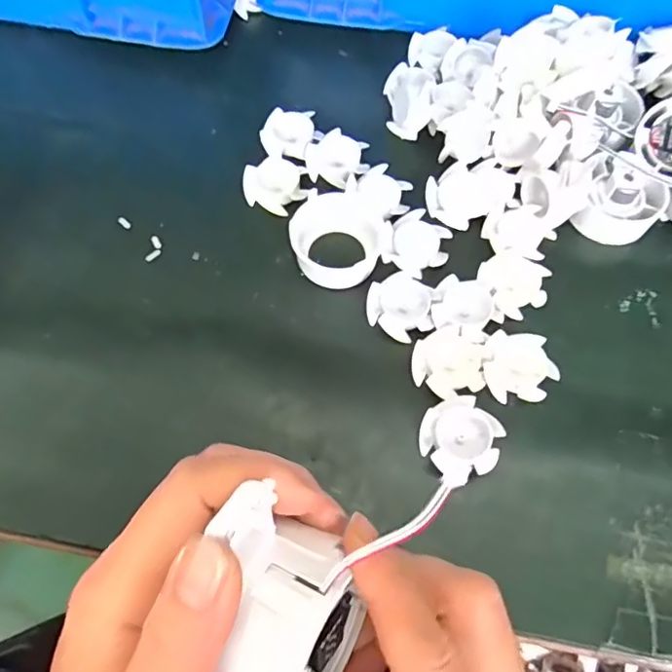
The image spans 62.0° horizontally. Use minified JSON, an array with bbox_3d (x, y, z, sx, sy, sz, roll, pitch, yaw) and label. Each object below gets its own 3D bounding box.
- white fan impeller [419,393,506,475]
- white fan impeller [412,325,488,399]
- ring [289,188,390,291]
[{"bbox_3d":[0.064,0.053,0.287,0.036,0.013,0.040,-34,72,-15],"label":"white fan impeller"},{"bbox_3d":[0.062,0.014,0.308,0.038,0.008,0.040,7,66,1],"label":"white fan impeller"},{"bbox_3d":[0.001,-0.059,0.332,0.051,0.029,0.051,1,66,-2],"label":"ring"}]

